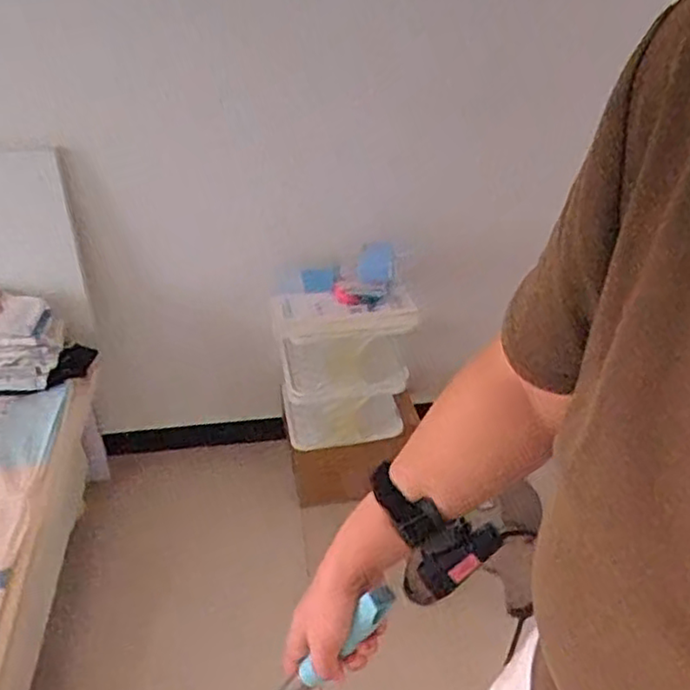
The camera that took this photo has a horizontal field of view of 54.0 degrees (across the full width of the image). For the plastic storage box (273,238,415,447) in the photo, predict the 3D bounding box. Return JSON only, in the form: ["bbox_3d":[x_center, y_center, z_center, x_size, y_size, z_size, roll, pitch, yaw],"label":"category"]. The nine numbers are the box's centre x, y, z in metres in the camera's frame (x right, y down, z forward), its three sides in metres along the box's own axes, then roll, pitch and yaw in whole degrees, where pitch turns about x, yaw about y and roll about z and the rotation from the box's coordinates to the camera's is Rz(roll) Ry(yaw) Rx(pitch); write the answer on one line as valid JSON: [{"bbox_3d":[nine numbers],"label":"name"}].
[{"bbox_3d":[-0.008,0.012,1.503,0.292,0.402,0.180,-9,36,-7],"label":"plastic storage box"}]

